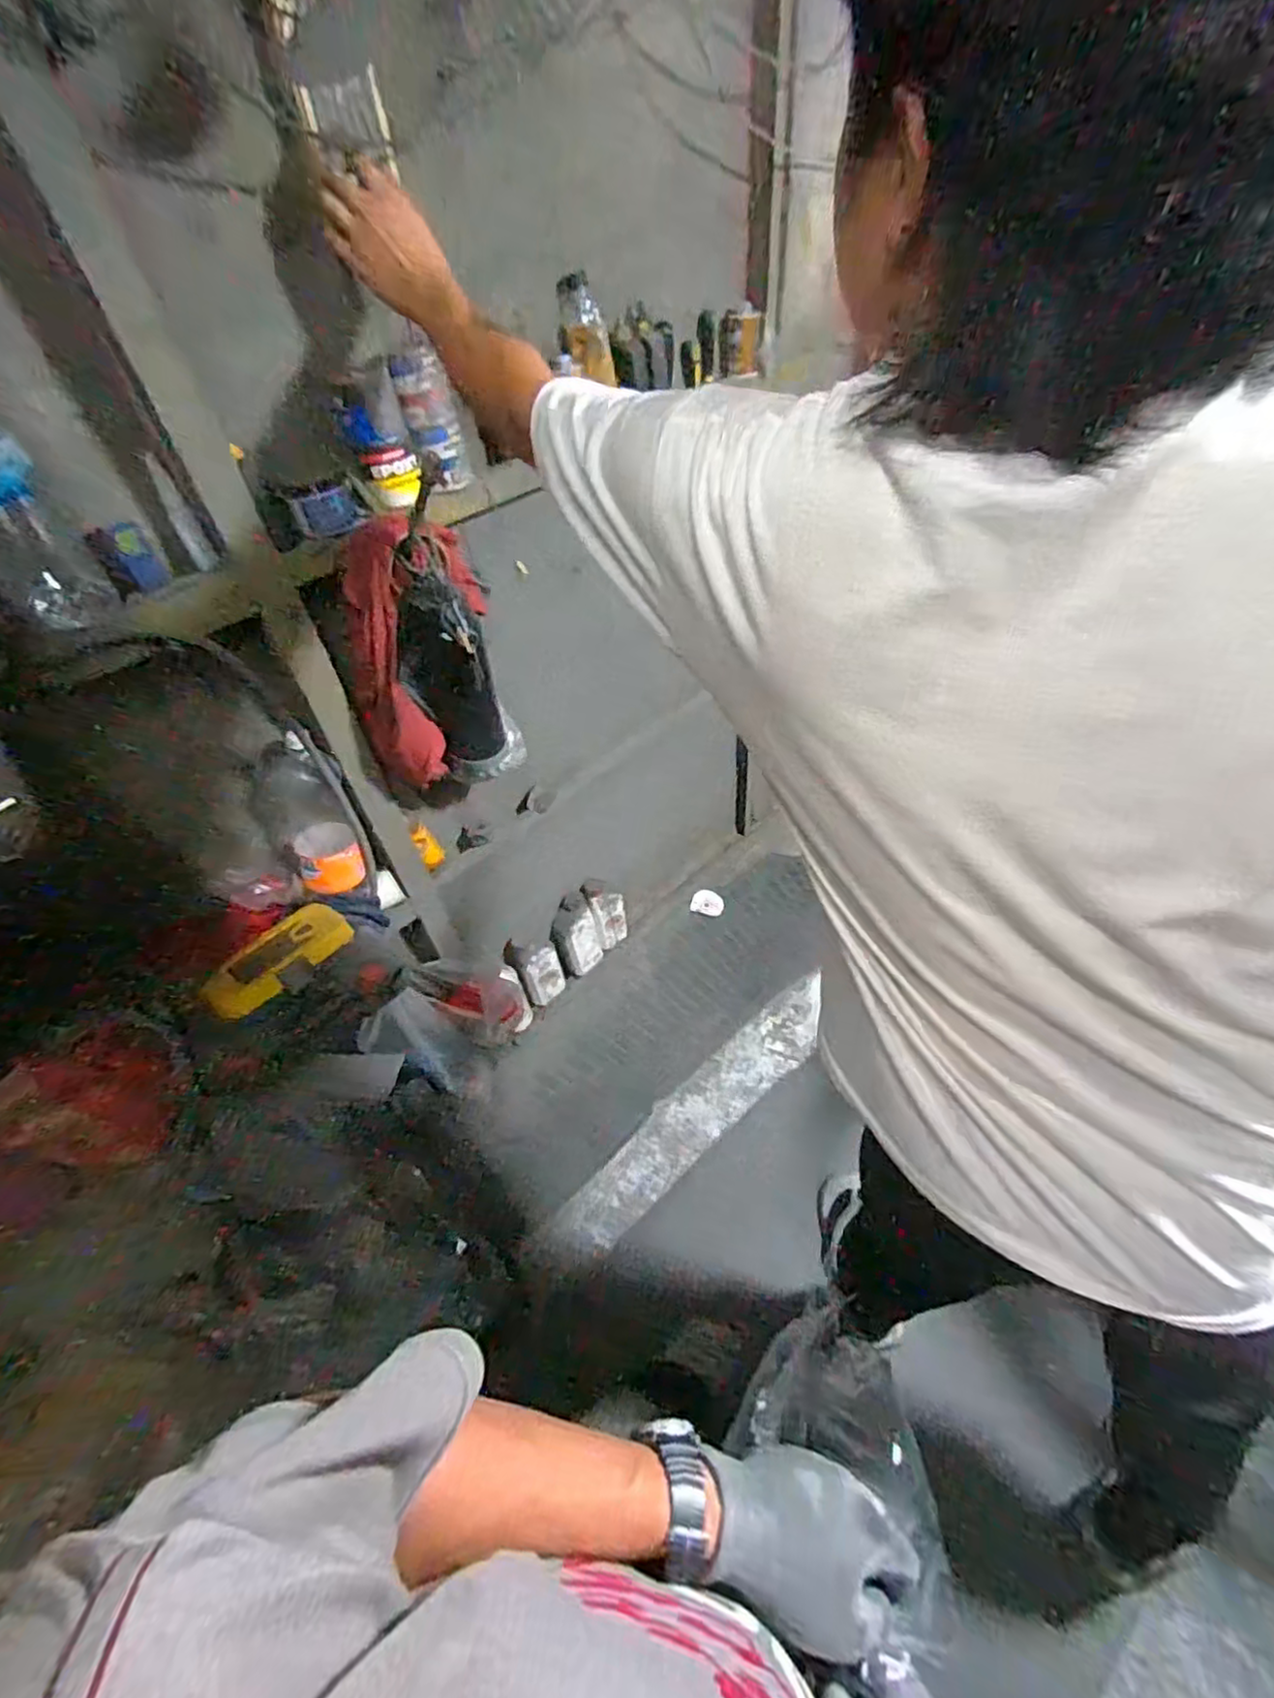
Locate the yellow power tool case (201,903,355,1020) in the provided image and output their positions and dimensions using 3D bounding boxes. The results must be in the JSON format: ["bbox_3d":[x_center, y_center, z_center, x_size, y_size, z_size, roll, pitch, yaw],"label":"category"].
[{"bbox_3d":[-0.496,0.148,0.919,0.092,0.049,0.190,26,53,27],"label":"yellow power tool case"}]

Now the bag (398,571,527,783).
[{"bbox_3d":[-0.250,-0.231,0.955,0.104,0.329,0.132,3,46,8],"label":"bag"}]

